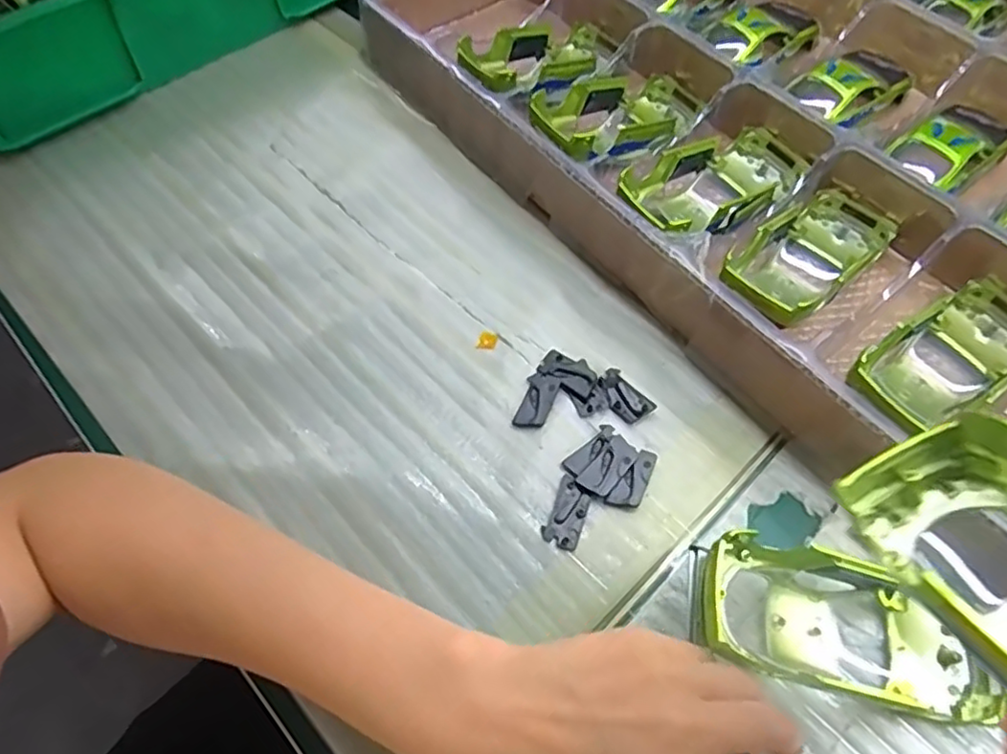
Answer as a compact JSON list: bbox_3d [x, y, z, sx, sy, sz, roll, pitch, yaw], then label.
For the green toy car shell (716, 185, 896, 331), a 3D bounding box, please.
[{"bbox_3d":[0.173,-0.066,0.367,0.129,0.038,0.053,-30,62,-36],"label":"green toy car shell"}]

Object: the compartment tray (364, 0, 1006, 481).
[{"bbox_3d":[0.261,-0.173,0.415,0.456,0.045,0.643,-34,64,-15],"label":"compartment tray"}]

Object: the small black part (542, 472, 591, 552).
[{"bbox_3d":[0.032,0.067,0.314,0.018,0.004,0.033,22,62,13],"label":"small black part"}]

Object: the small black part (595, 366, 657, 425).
[{"bbox_3d":[0.066,0.011,0.348,0.018,0.004,0.032,-35,65,-18],"label":"small black part"}]

